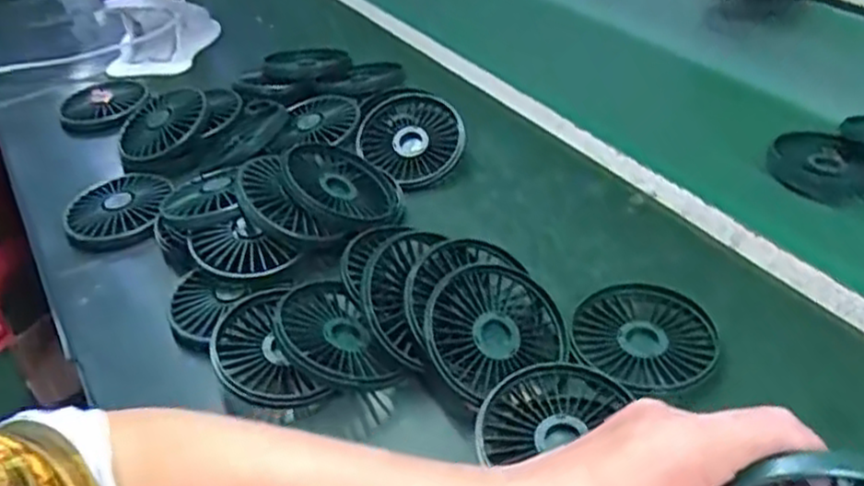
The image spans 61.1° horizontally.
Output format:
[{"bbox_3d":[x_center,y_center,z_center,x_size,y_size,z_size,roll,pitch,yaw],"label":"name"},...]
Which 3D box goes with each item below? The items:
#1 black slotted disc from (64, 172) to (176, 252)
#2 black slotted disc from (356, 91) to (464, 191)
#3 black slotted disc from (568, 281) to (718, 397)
[{"bbox_3d":[-0.249,-0.027,0.587,0.082,0.021,0.090,-5,40,4],"label":"black slotted disc"},{"bbox_3d":[-0.016,-0.091,0.626,0.088,0.015,0.096,-4,56,6],"label":"black slotted disc"},{"bbox_3d":[0.130,0.055,0.454,0.082,0.007,0.082,-5,40,4],"label":"black slotted disc"}]

